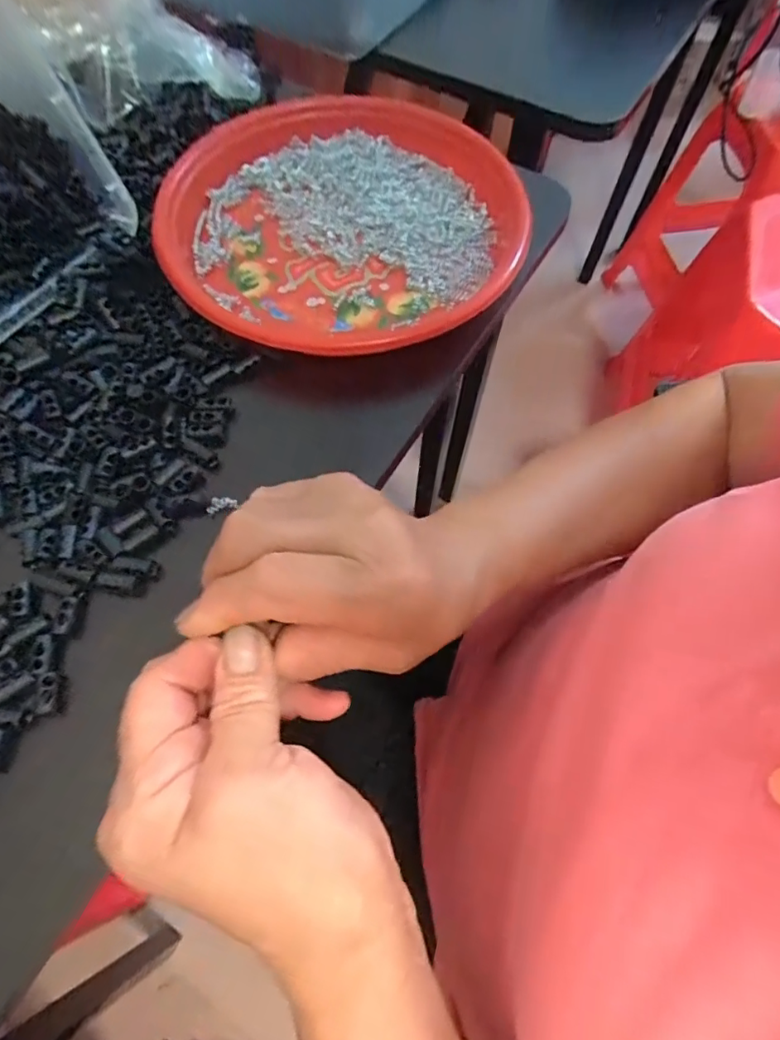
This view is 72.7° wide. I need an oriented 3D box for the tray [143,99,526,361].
[{"bbox_3d":[-0.033,-0.204,0.353,0.229,0.033,0.228,-25,68,-12],"label":"tray"}]

